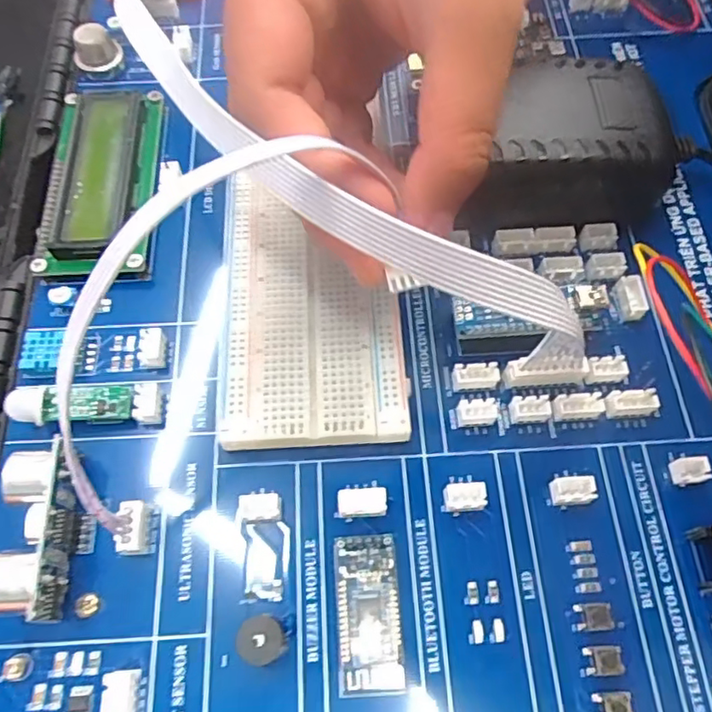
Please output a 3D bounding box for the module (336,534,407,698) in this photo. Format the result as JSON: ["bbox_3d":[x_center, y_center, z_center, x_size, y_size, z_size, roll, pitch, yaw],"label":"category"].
[{"bbox_3d":[0.003,0.067,0.157,0.016,0.004,0.038,-3,65,-1],"label":"module"}]

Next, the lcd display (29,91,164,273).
[{"bbox_3d":[-0.091,-0.063,0.210,0.041,0.013,0.075,-4,65,0],"label":"lcd display"}]

